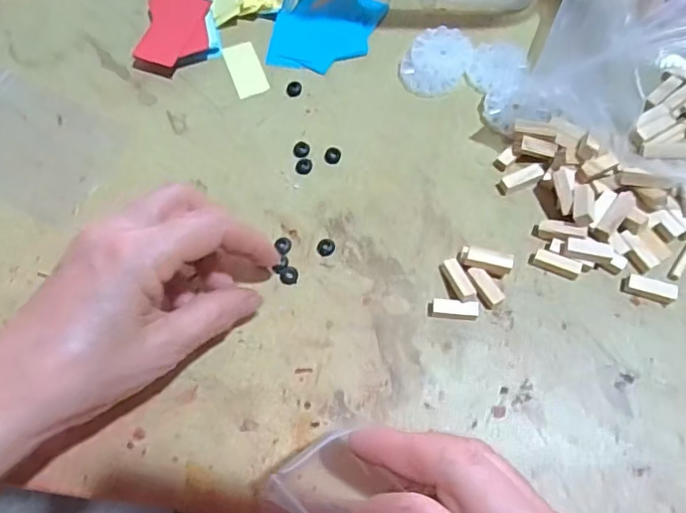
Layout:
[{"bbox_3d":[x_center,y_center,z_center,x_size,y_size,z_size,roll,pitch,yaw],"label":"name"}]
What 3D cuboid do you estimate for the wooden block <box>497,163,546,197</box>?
[{"bbox_3d":[0.106,-0.046,0.336,0.028,0.008,0.010,-20,68,-6],"label":"wooden block"}]

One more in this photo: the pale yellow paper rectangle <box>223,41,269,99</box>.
[{"bbox_3d":[-0.066,-0.127,0.381,0.020,0.004,0.046,-20,68,-6],"label":"pale yellow paper rectangle"}]

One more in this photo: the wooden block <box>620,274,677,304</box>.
[{"bbox_3d":[0.166,0.017,0.305,0.026,0.008,0.010,18,69,10],"label":"wooden block"}]

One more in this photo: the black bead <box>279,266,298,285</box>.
[{"bbox_3d":[-0.030,0.011,0.319,0.010,0.004,0.010,-1,67,2],"label":"black bead"}]

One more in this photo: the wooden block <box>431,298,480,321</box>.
[{"bbox_3d":[0.061,0.029,0.305,0.024,0.008,0.009,9,68,6],"label":"wooden block"}]

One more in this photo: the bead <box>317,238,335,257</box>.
[{"bbox_3d":[-0.010,-0.005,0.326,0.010,0.004,0.011,-1,67,2],"label":"bead"}]

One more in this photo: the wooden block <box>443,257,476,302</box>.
[{"bbox_3d":[0.063,0.012,0.308,0.009,0.005,0.026,-18,55,-5],"label":"wooden block"}]

